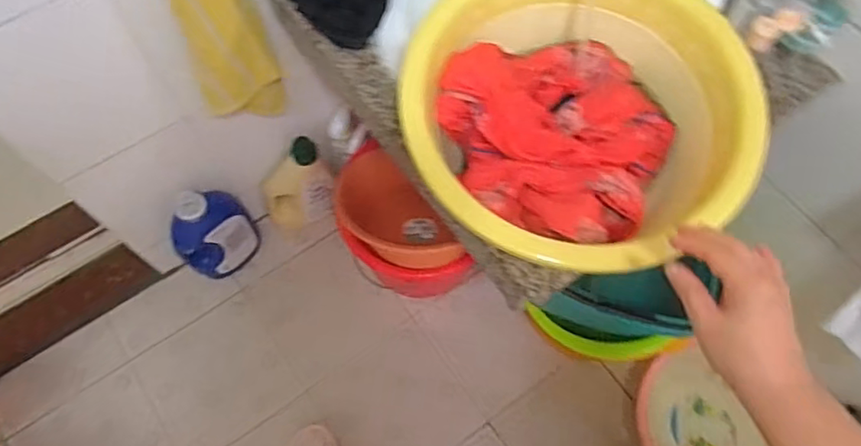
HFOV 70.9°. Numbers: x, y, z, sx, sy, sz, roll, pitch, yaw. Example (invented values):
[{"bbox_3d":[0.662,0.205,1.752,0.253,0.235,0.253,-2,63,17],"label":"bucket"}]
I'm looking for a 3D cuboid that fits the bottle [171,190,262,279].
[{"bbox_3d":[-0.501,0.019,1.399,0.163,0.319,0.109,-12,66,-7],"label":"bottle"}]

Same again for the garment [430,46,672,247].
[{"bbox_3d":[0.164,-0.102,0.718,0.255,0.077,0.264,1,65,-1],"label":"garment"}]

